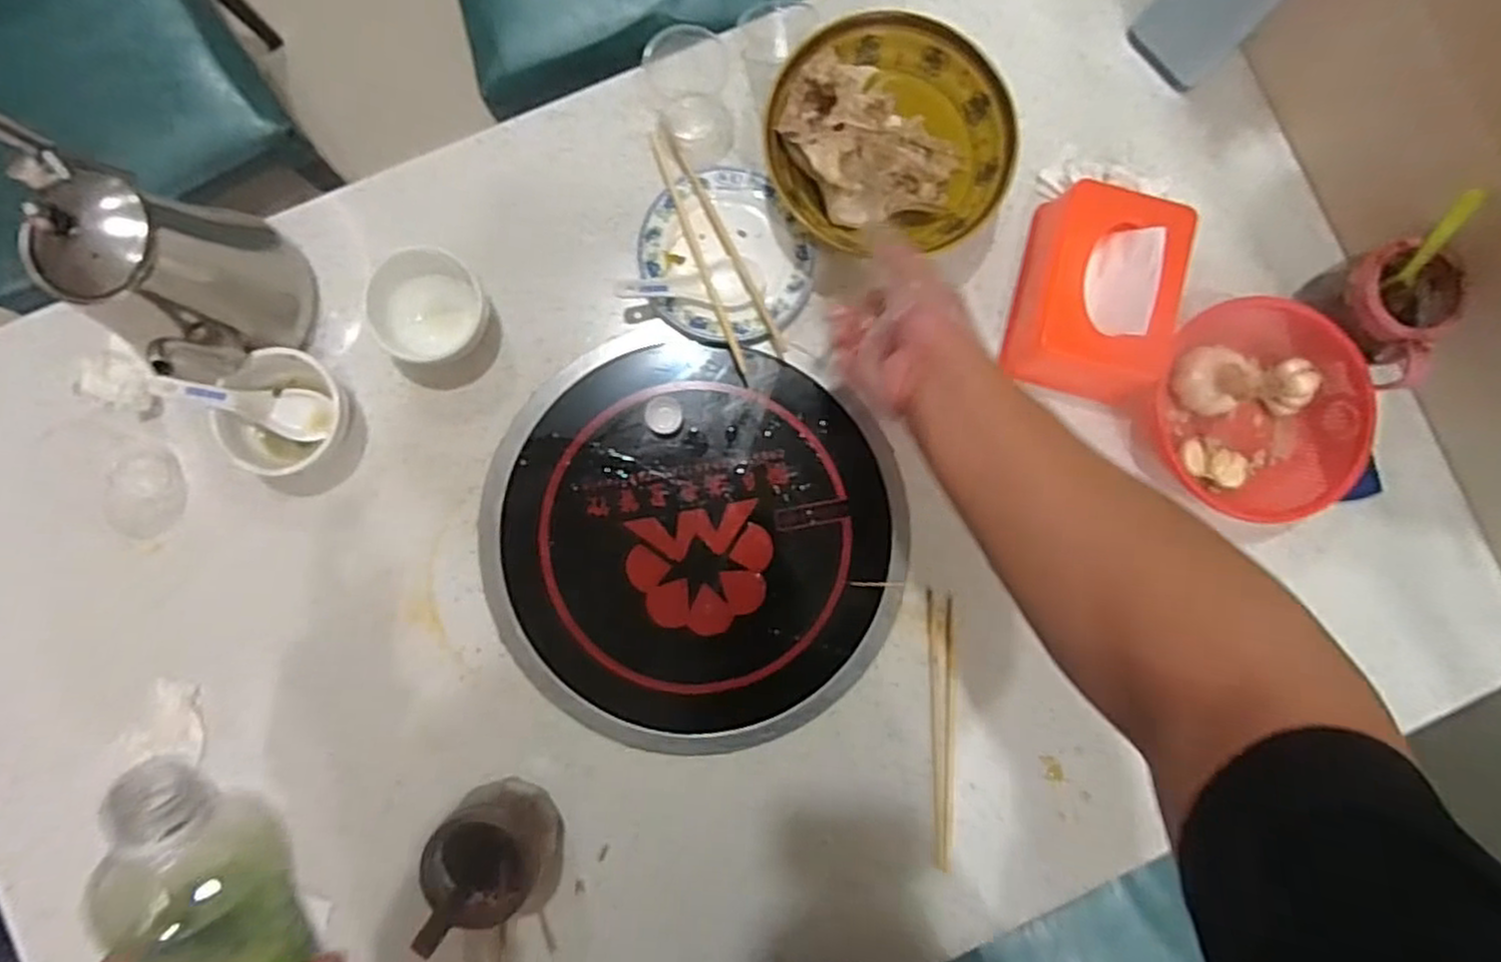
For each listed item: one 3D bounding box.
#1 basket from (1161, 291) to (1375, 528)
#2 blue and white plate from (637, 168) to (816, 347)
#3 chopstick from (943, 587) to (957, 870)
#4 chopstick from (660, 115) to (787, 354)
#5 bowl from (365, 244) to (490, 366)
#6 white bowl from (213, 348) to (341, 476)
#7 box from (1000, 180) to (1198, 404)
[{"bbox_3d":[0.446,-0.062,0.672,0.173,0.061,0.187,0,85,-2],"label":"basket"},{"bbox_3d":[-0.024,-0.193,0.667,0.134,0.022,0.146,0,85,-2],"label":"blue and white plate"},{"bbox_3d":[0.174,0.217,0.661,0.011,0.006,0.229,2,85,-2],"label":"chopstick"},{"bbox_3d":[-0.026,-0.217,0.663,0.012,0.014,0.238,-26,87,-4],"label":"chopstick"},{"bbox_3d":[-0.272,-0.145,0.646,0.083,0.056,0.091,0,85,-2],"label":"bowl"},{"bbox_3d":[-0.379,-0.054,0.627,0.091,0.052,0.097,0,85,-2],"label":"white bowl"},{"bbox_3d":[0.293,-0.157,0.652,0.112,0.081,0.163,15,85,-1],"label":"box"}]

